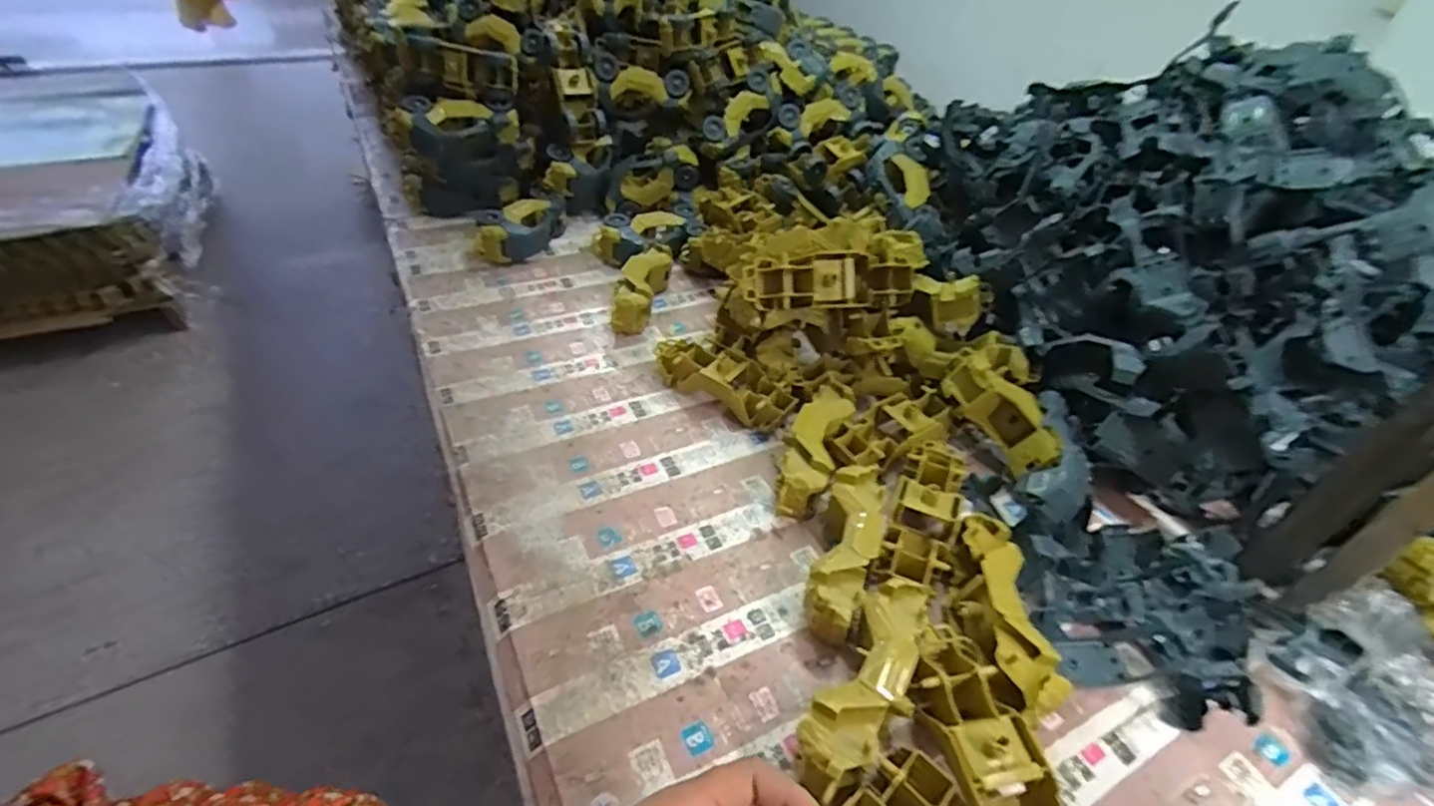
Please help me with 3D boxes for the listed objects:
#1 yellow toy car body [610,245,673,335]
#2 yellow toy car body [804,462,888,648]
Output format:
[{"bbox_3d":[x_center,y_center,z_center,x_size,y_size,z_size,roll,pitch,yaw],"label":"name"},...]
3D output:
[{"bbox_3d":[-0.101,-0.156,0.832,0.050,0.058,0.158,9,42,5],"label":"yellow toy car body"},{"bbox_3d":[0.111,0.128,0.527,0.045,0.055,0.160,16,44,11],"label":"yellow toy car body"}]

